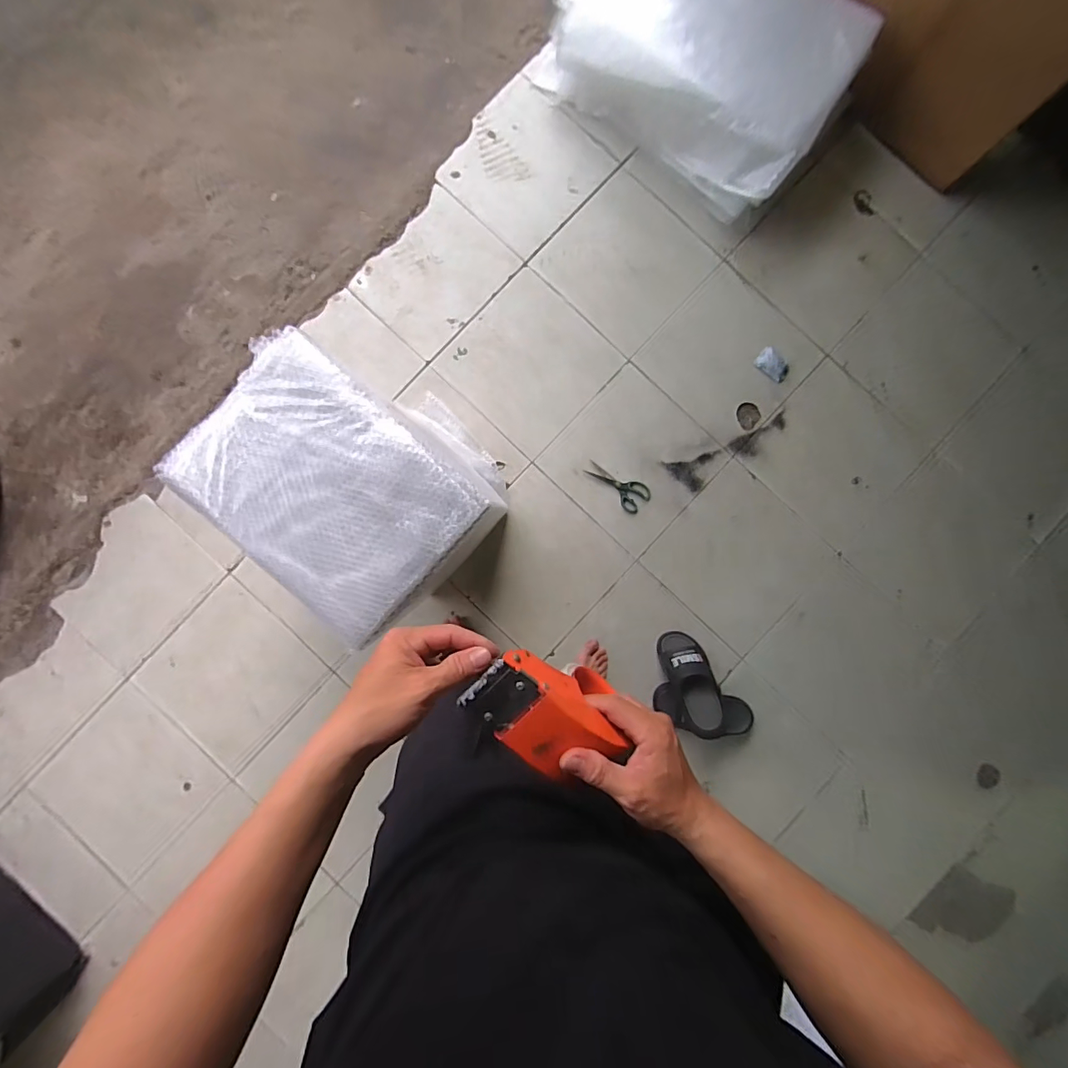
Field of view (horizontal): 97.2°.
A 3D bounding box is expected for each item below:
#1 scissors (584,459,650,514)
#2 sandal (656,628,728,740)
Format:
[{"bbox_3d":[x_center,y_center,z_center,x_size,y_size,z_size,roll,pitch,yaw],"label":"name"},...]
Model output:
[{"bbox_3d":[0.238,-0.145,1.321,0.189,0.008,0.088,43,88,1],"label":"scissors"},{"bbox_3d":[0.413,0.384,1.232,0.117,0.090,0.274,-16,62,0],"label":"sandal"}]

